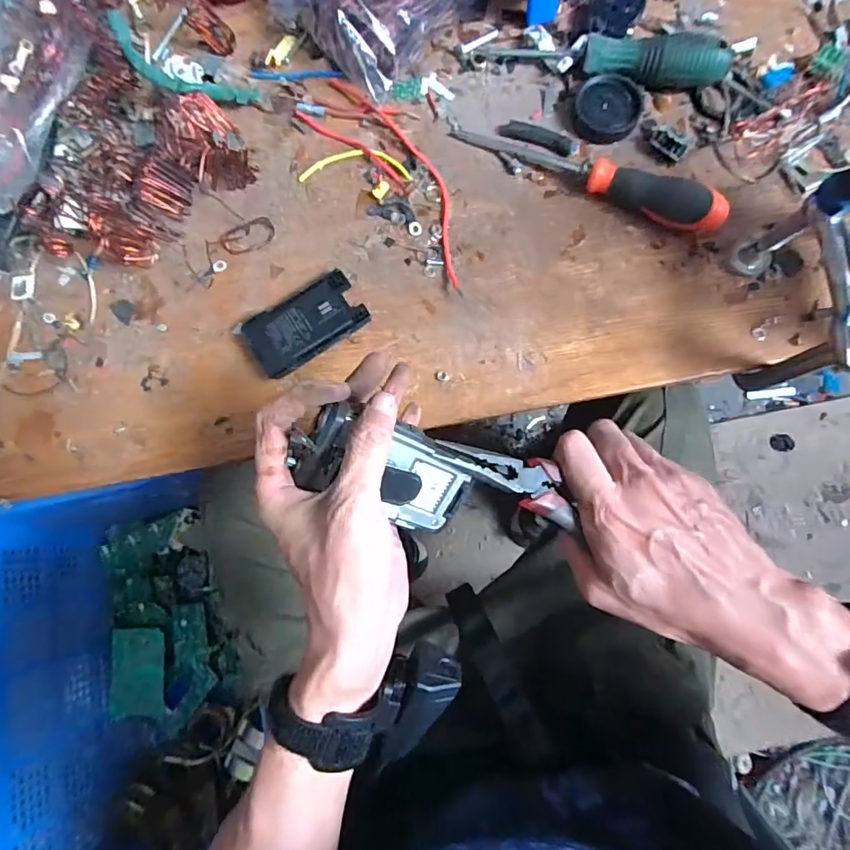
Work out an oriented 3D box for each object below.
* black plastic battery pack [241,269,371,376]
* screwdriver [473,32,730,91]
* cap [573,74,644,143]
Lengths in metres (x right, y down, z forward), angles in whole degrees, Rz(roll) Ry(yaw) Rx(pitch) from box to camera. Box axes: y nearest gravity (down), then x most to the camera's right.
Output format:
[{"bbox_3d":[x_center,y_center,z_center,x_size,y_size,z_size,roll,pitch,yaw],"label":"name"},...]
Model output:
[{"bbox_3d":[-0.091,-0.077,0.382,0.089,0.023,0.052,-34,78,-4],"label":"black plastic battery pack"},{"bbox_3d":[0.138,-0.292,0.389,0.192,0.036,0.027,11,79,6],"label":"screwdriver"},{"bbox_3d":[0.147,-0.252,0.392,0.055,0.016,0.045,-10,84,3],"label":"cap"}]

